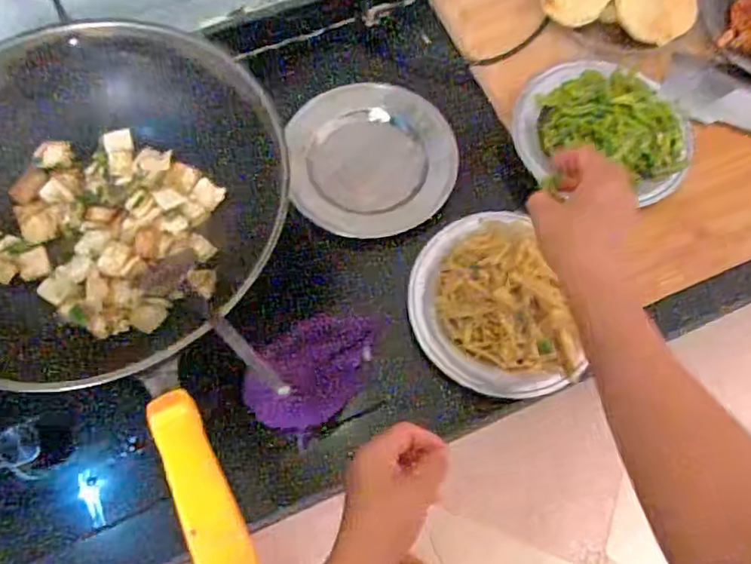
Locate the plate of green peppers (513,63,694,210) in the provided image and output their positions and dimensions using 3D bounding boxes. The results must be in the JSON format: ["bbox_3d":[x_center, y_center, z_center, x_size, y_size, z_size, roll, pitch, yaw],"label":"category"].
[{"bbox_3d":[0.284,-0.200,0.720,0.213,0.058,0.181,10,70,6],"label":"plate of green peppers"}]

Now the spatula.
[{"bbox_3d":[-0.147,0.042,0.565,0.049,0.041,0.178,-44,97,-14],"label":"spatula"}]

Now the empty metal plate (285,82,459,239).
[{"bbox_3d":[-0.003,-0.153,0.714,0.195,0.029,0.199,-1,69,2],"label":"empty metal plate"}]

